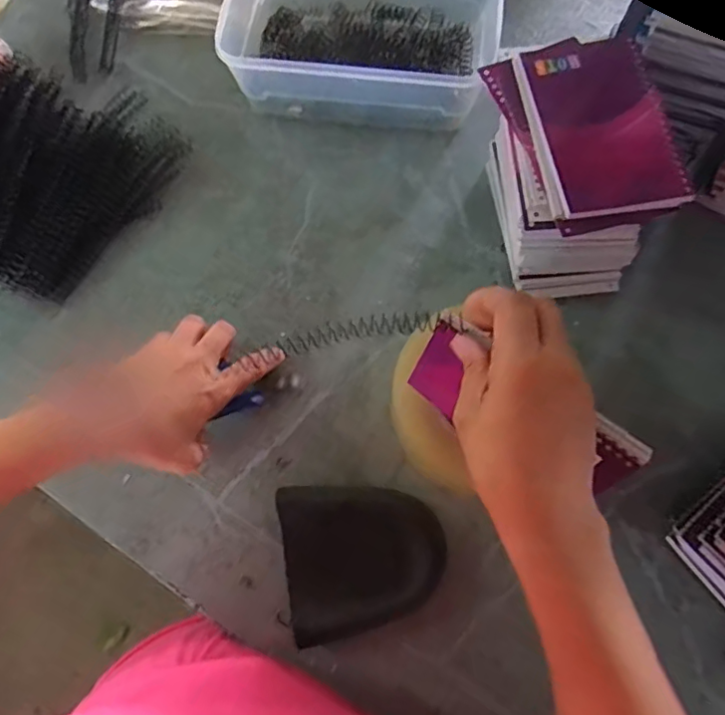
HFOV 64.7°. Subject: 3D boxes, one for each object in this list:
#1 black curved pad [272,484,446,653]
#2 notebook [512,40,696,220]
[{"bbox_3d":[0.001,0.133,0.385,0.102,0.031,0.093,-8,70,-2],"label":"black curved pad"},{"bbox_3d":[0.153,-0.155,0.376,0.083,0.013,0.137,-7,72,-1],"label":"notebook"}]

